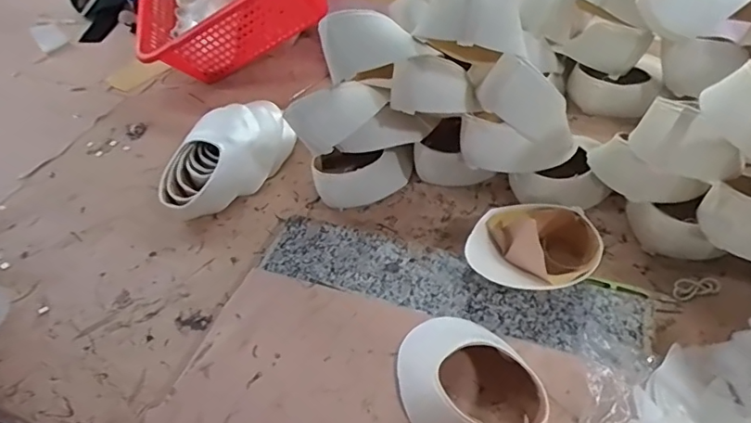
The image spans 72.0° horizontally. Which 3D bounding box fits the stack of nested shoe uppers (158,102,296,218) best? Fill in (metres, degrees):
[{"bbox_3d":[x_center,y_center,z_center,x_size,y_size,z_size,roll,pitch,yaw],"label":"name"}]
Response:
[{"bbox_3d":[-0.193,-0.075,0.677,0.085,0.075,0.190,28,53,30],"label":"stack of nested shoe uppers"}]

